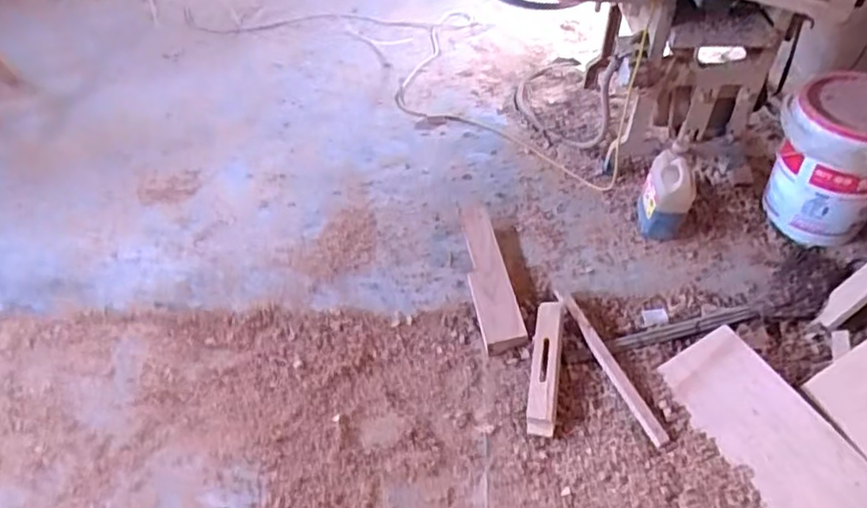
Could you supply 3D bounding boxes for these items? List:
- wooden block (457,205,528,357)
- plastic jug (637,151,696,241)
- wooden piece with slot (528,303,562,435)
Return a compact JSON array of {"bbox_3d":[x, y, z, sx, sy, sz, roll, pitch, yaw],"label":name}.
[{"bbox_3d":[0.151,0.062,1.761,0.116,0.059,0.519,-8,49,-6],"label":"wooden block"},{"bbox_3d":[0.649,-0.173,1.746,0.106,0.226,0.173,1,48,1],"label":"plastic jug"},{"bbox_3d":[0.270,0.264,1.503,0.061,0.033,0.358,8,49,7],"label":"wooden piece with slot"}]

